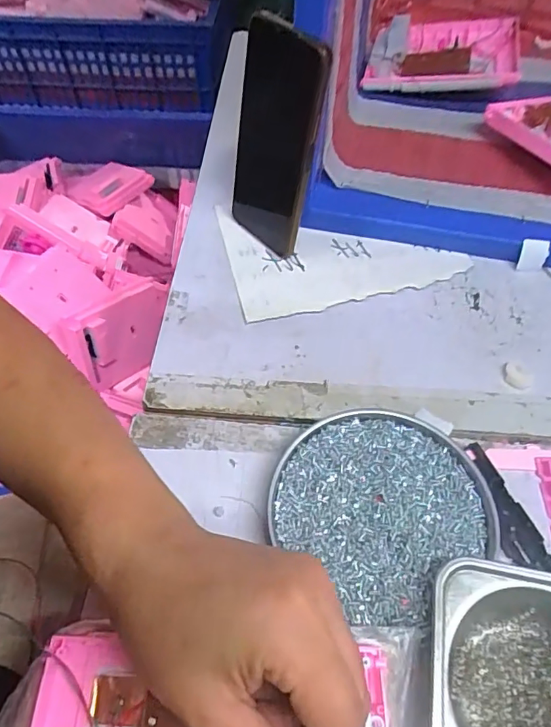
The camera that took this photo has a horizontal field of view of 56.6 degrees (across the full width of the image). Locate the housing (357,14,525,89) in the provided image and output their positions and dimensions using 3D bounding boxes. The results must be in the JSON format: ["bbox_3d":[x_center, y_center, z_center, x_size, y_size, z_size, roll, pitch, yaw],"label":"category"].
[{"bbox_3d":[0.187,-0.347,0.571,0.154,0.031,0.133,13,57,9],"label":"housing"}]

